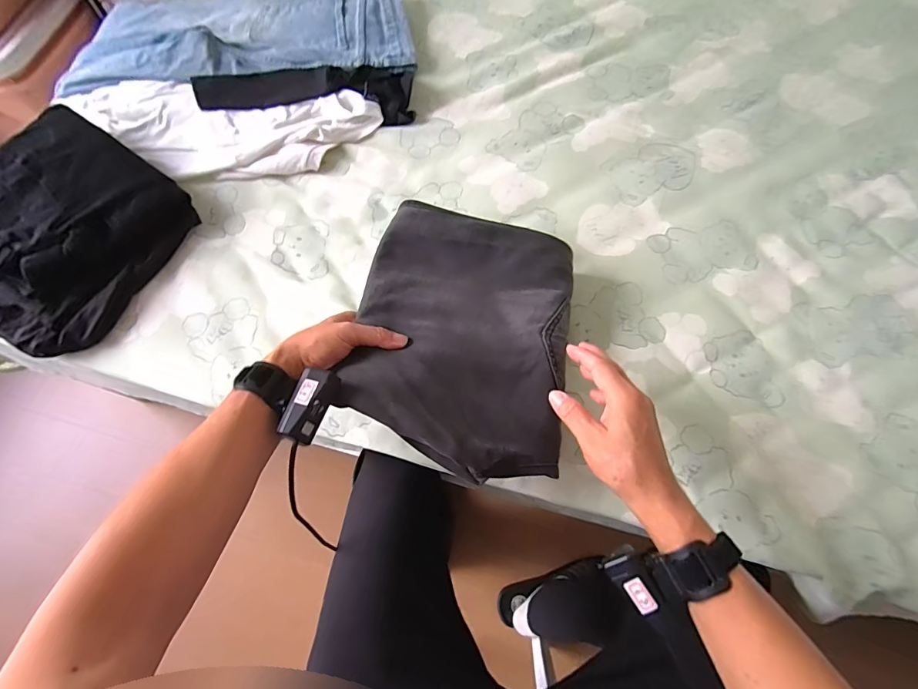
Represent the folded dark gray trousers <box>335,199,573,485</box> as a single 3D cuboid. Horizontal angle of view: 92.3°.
[{"bbox_3d":[0.009,-0.011,0.505,0.243,0.053,0.303,12,65,-5],"label":"folded dark gray trousers"}]

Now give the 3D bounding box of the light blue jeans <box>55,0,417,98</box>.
[{"bbox_3d":[-0.388,-0.551,0.783,0.605,0.065,0.245,2,69,3],"label":"light blue jeans"}]

